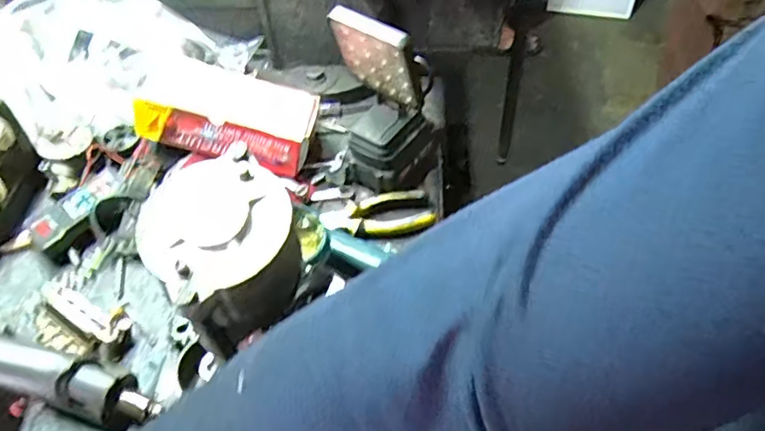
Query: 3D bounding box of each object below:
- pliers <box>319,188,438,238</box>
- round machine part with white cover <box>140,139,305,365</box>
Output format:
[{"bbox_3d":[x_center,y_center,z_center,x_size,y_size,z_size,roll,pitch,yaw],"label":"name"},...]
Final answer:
[{"bbox_3d":[-0.006,0.000,0.676,0.134,0.024,0.056,-6,50,-2],"label":"pliers"},{"bbox_3d":[-0.085,0.015,0.305,0.075,0.050,0.088,-18,52,-12],"label":"round machine part with white cover"}]

